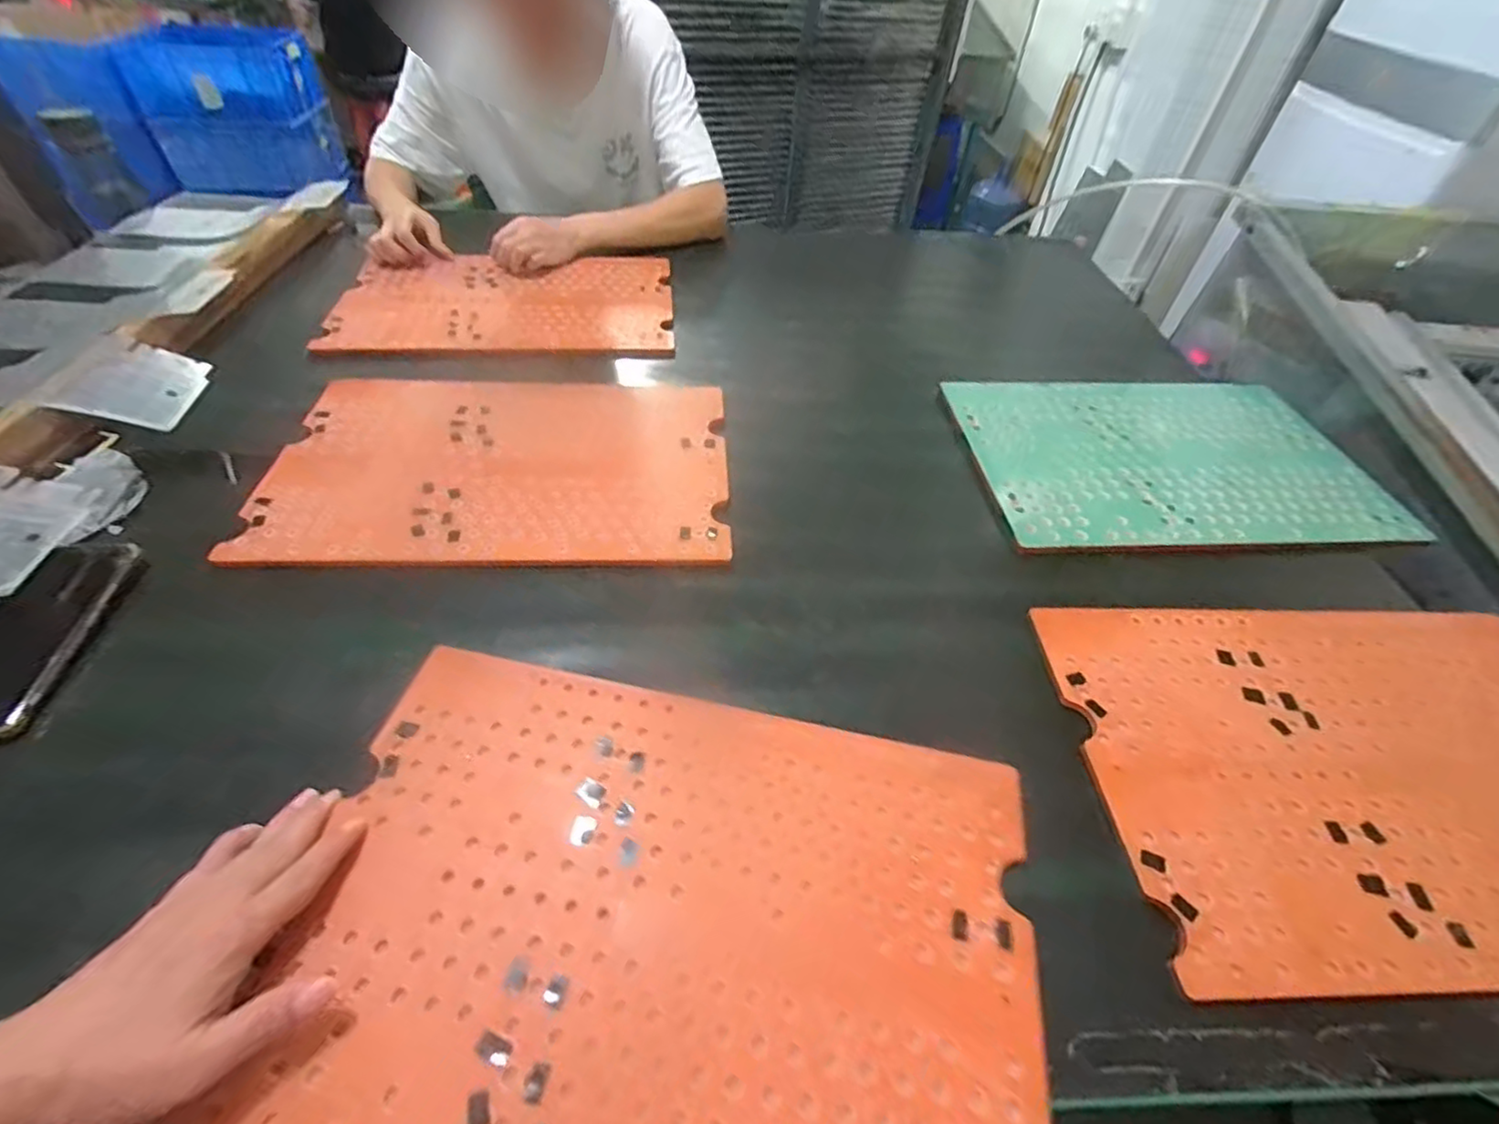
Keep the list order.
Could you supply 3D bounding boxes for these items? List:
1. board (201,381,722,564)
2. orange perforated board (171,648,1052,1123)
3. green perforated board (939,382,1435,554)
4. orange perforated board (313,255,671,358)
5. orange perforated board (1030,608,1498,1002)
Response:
[{"bbox_3d":[-0.243,-0.104,0.646,0.434,0.009,0.283,-1,48,-5],"label":"board"},{"bbox_3d":[-0.047,0.206,0.367,0.407,0.010,0.277,10,48,5],"label":"orange perforated board"},{"bbox_3d":[0.456,-0.120,0.710,0.425,0.008,0.292,-1,48,-5],"label":"green perforated board"},{"bbox_3d":[-0.342,-0.366,0.905,0.455,0.020,0.311,-2,48,-6],"label":"orange perforated board"},{"bbox_3d":[0.455,0.147,0.468,0.422,0.009,0.277,1,48,-4],"label":"orange perforated board"}]

